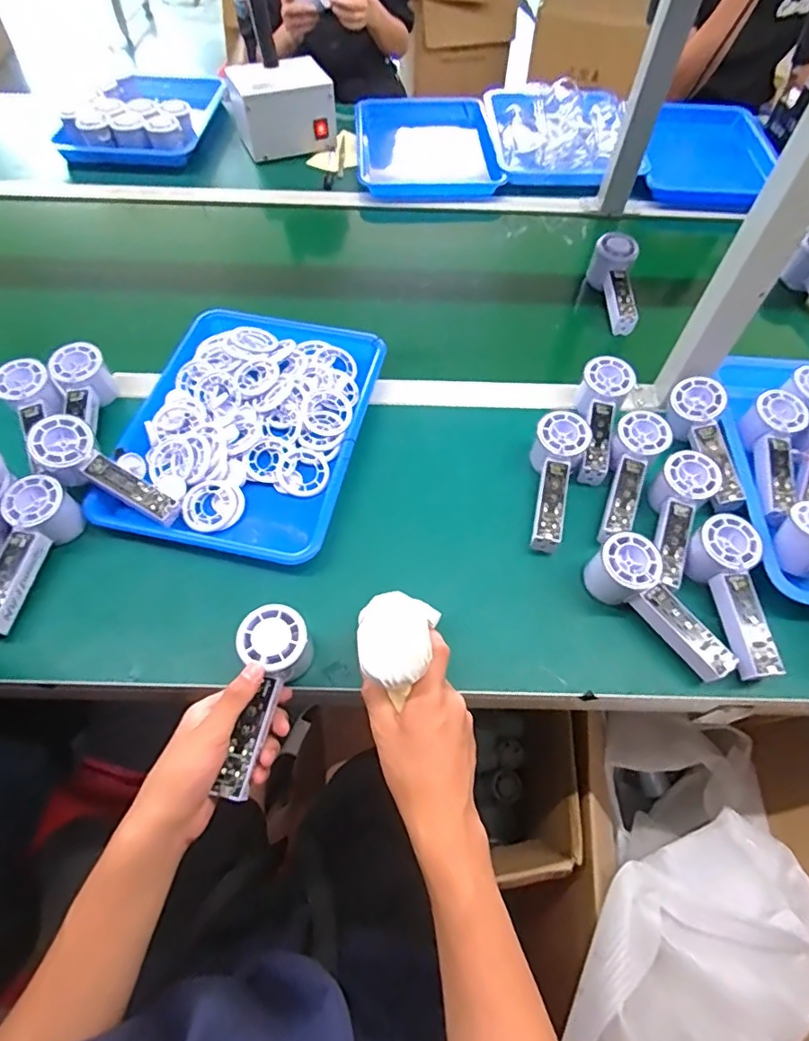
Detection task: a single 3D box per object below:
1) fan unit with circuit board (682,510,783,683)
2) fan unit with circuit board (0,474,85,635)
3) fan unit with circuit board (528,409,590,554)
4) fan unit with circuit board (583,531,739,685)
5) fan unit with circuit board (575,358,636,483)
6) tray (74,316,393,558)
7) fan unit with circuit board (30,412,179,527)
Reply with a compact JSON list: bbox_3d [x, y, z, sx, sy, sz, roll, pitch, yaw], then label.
[{"bbox_3d":[0.317,0.072,0.530,0.059,0.044,0.156,-5,71,-5],"label":"fan unit with circuit board"},{"bbox_3d":[-0.374,0.033,0.541,0.051,0.053,0.152,12,73,6],"label":"fan unit with circuit board"},{"bbox_3d":[0.162,-0.042,0.598,0.055,0.052,0.158,11,71,5],"label":"fan unit with circuit board"},{"bbox_3d":[0.244,0.083,0.523,0.148,0.068,0.058,39,64,20],"label":"fan unit with circuit board"},{"bbox_3d":[0.221,-0.117,0.633,0.054,0.053,0.154,18,59,10],"label":"fan unit with circuit board"},{"bbox_3d":[-0.178,-0.118,0.648,0.249,0.039,0.338,11,58,5],"label":"tray"},{"bbox_3d":[-0.308,-0.044,0.568,0.153,0.047,0.057,36,60,-11],"label":"fan unit with circuit board"}]

